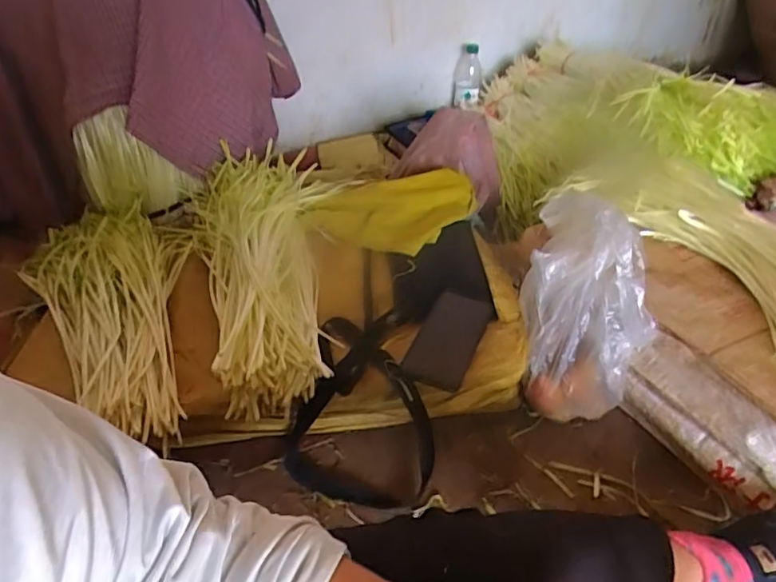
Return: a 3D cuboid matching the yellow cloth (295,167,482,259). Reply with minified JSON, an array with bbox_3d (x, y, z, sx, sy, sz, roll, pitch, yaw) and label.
[{"bbox_3d":[0.004,-0.122,0.909,0.272,0.082,0.135,1,38,2],"label":"yellow cloth"}]

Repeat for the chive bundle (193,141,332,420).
[{"bbox_3d":[-0.182,-0.053,0.850,0.214,0.116,0.531,-10,39,-11],"label":"chive bundle"}]

